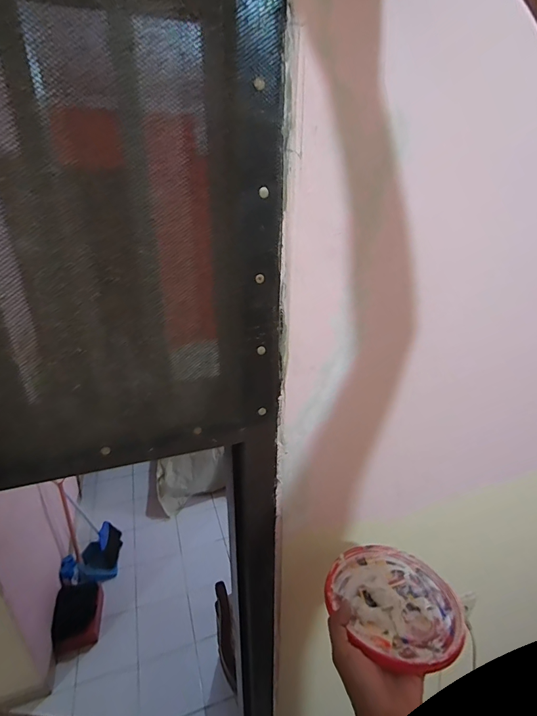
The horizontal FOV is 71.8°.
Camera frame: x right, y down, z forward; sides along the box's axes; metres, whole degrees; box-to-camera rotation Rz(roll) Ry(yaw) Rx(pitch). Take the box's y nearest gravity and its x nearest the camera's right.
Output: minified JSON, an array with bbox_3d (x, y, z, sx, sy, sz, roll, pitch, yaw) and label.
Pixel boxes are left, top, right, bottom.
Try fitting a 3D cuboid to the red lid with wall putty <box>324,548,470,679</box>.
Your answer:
[{"bbox_3d":[0.155,0.298,0.461,0.152,0.028,0.157,1,25,0],"label":"red lid with wall putty"}]

